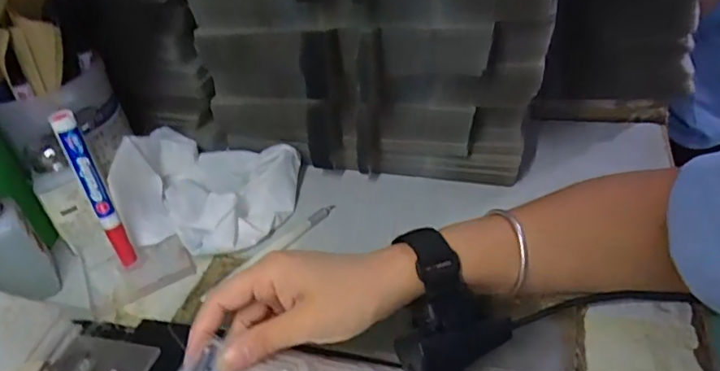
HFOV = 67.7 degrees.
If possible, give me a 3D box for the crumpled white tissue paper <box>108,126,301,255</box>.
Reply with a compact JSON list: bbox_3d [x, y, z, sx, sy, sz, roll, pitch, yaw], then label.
[{"bbox_3d":[-0.144,-0.005,0.515,0.159,0.058,0.145,-3,37,10],"label":"crumpled white tissue paper"}]

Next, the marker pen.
[{"bbox_3d":[-0.210,0.007,0.429,0.016,0.141,0.020,-27,40,-23],"label":"marker pen"}]

